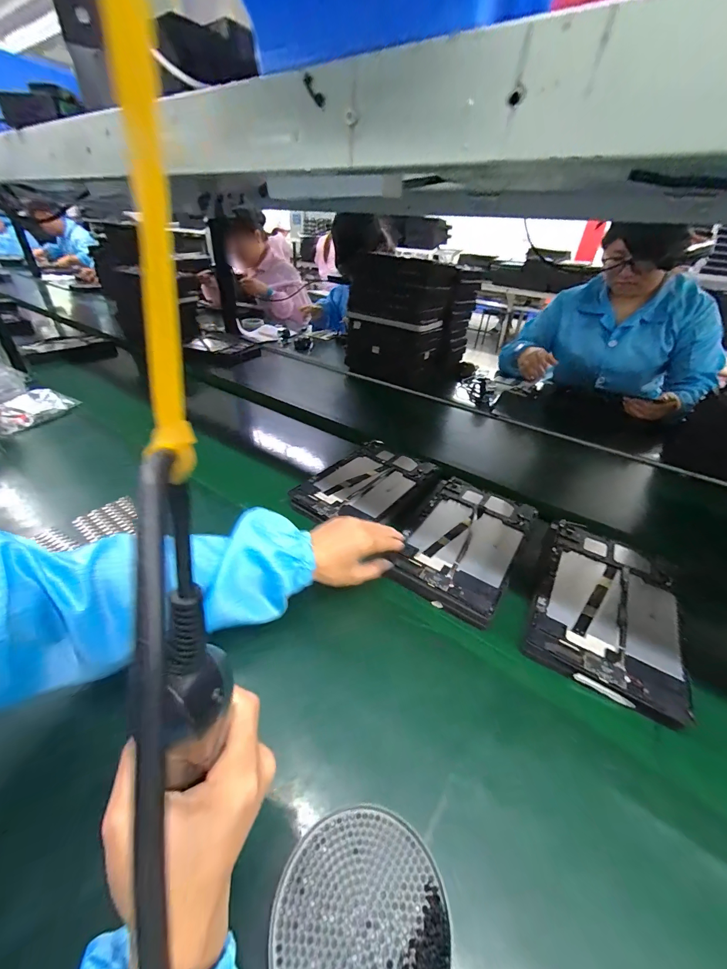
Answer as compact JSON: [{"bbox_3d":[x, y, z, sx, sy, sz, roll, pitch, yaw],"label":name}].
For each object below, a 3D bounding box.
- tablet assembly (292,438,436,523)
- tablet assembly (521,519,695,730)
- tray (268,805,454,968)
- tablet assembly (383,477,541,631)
[{"bbox_3d":[0.007,-0.007,0.608,0.148,0.008,0.236,24,42,27],"label":"tablet assembly"},{"bbox_3d":[0.297,0.147,0.440,0.148,0.028,0.234,21,41,24],"label":"tablet assembly"},{"bbox_3d":[-0.001,0.289,0.233,0.114,0.016,0.109,1,37,-1],"label":"tray"},{"bbox_3d":[0.143,0.076,0.513,0.149,0.020,0.247,23,40,25],"label":"tablet assembly"}]

